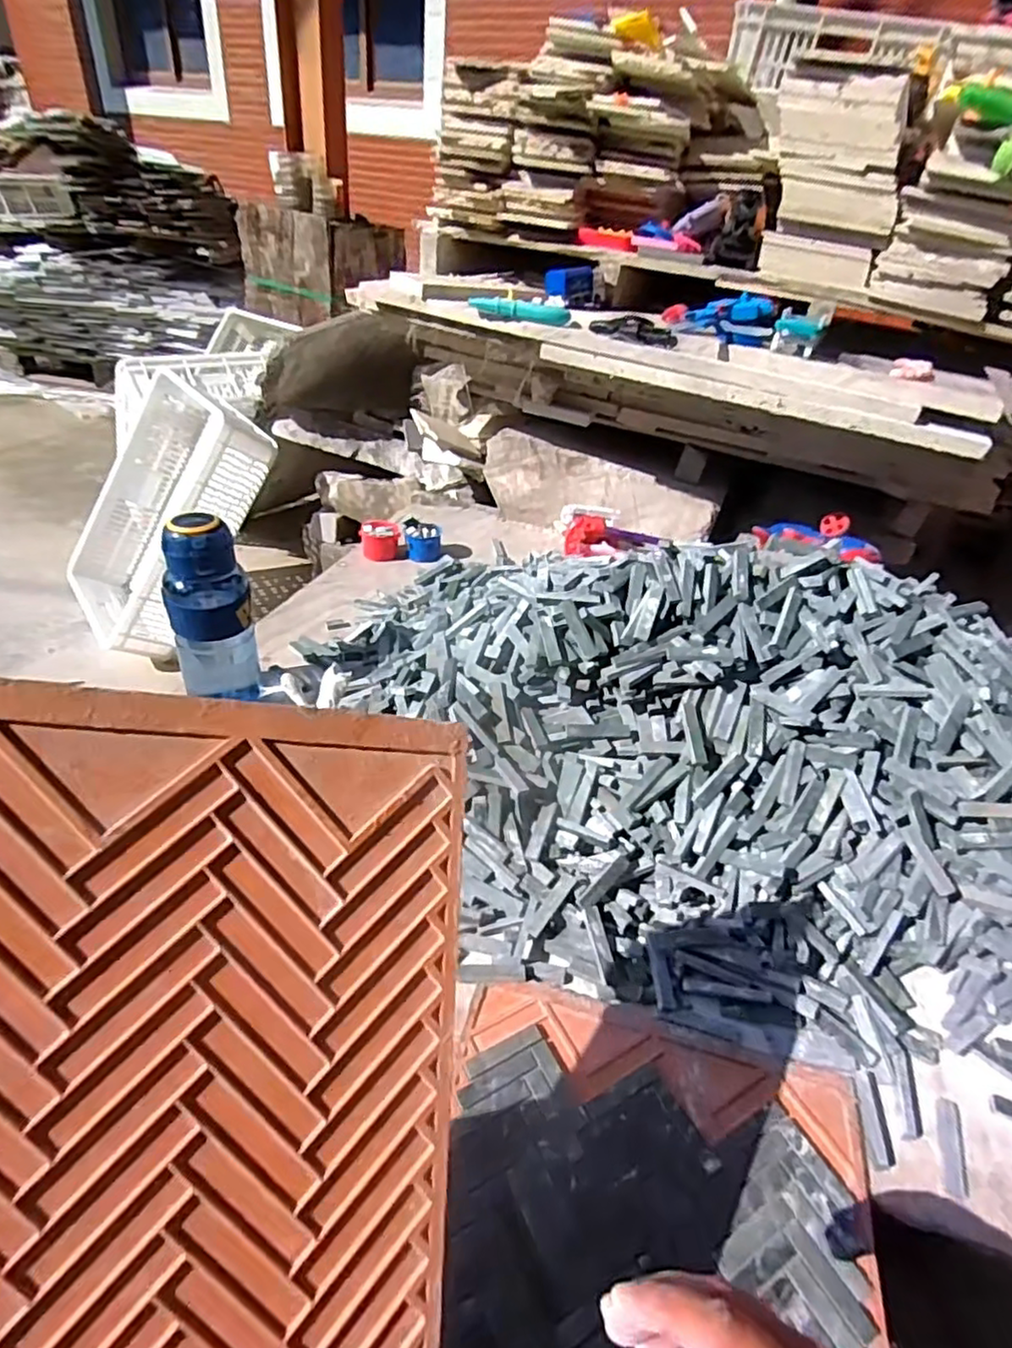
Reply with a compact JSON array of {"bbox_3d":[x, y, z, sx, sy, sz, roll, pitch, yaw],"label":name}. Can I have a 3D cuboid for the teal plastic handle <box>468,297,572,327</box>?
[{"bbox_3d":[0.020,-0.544,1.003,0.150,0.026,0.021,11,38,7],"label":"teal plastic handle"}]

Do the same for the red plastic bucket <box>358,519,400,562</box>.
[{"bbox_3d":[-0.216,-0.230,1.154,0.067,0.048,0.060,-4,39,-13],"label":"red plastic bucket"}]

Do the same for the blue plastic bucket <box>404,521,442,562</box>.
[{"bbox_3d":[-0.145,-0.232,1.172,0.066,0.052,0.051,3,38,-3],"label":"blue plastic bucket"}]

